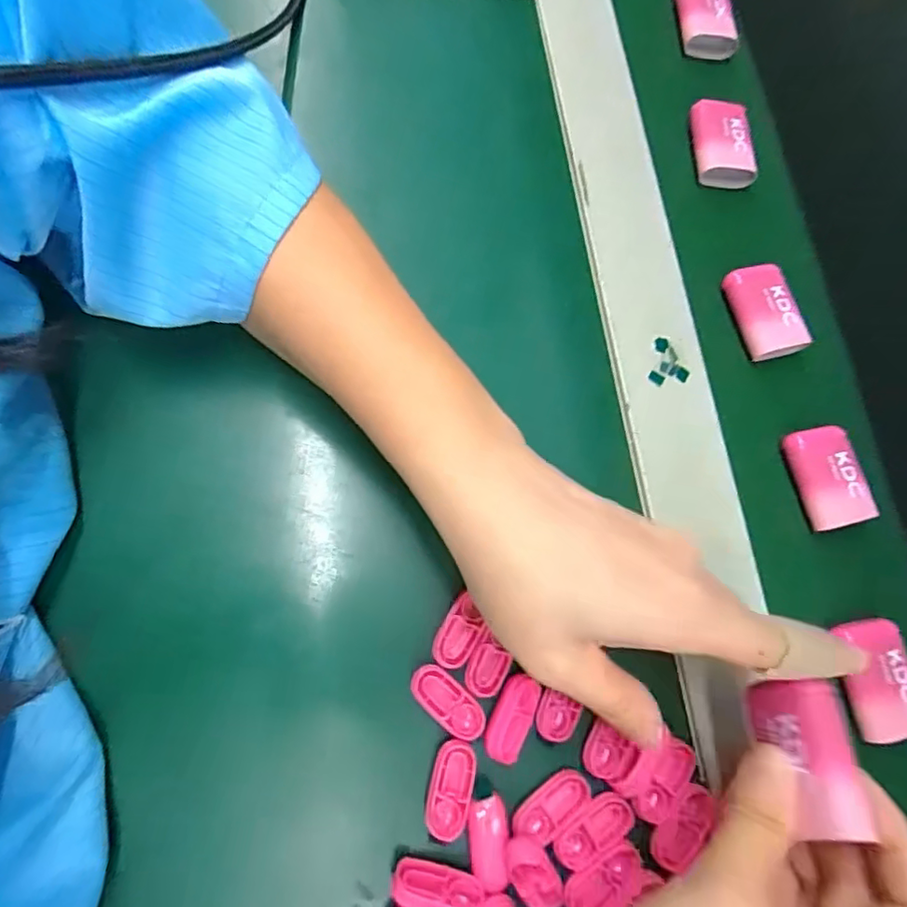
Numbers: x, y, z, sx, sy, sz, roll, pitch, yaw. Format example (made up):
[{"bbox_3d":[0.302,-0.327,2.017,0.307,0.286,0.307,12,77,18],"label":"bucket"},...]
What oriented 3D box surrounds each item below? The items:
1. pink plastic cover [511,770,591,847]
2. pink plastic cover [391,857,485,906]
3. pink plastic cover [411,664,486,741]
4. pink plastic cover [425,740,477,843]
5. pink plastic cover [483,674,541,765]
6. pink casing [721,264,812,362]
[{"bbox_3d":[0.039,0.140,0.224,0.032,0.009,0.017,-38,82,-8],"label":"pink plastic cover"},{"bbox_3d":[-0.006,0.161,0.209,0.033,0.009,0.012,14,79,1],"label":"pink plastic cover"},{"bbox_3d":[-0.002,0.100,0.229,0.034,0.004,0.015,41,80,6],"label":"pink plastic cover"},{"bbox_3d":[-0.001,0.130,0.221,0.016,0.004,0.033,12,79,1],"label":"pink plastic cover"},{"bbox_3d":[0.024,0.106,0.230,0.016,0.004,0.033,25,79,4],"label":"pink plastic cover"},{"bbox_3d":[0.170,-0.077,0.311,0.032,0.013,0.051,-16,80,-5],"label":"pink casing"}]

